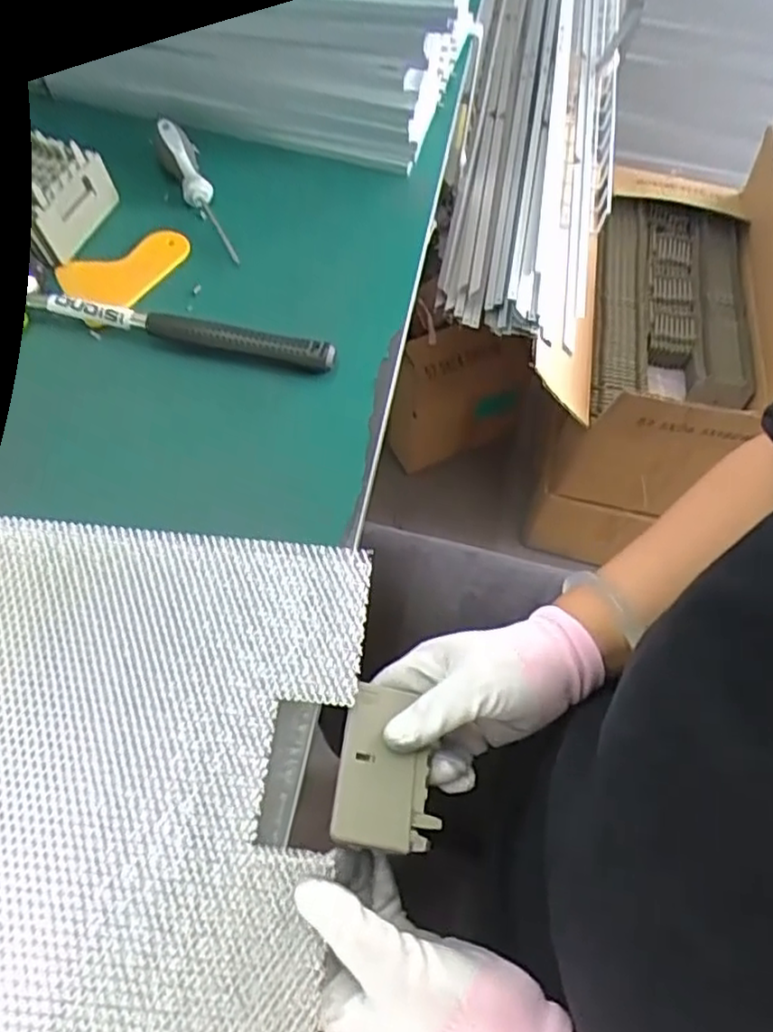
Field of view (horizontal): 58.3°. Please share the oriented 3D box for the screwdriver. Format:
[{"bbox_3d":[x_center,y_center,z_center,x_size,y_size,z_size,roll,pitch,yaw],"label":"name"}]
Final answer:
[{"bbox_3d":[-0.155,-0.267,0.564,0.019,0.020,0.136,-26,85,-16],"label":"screwdriver"}]

